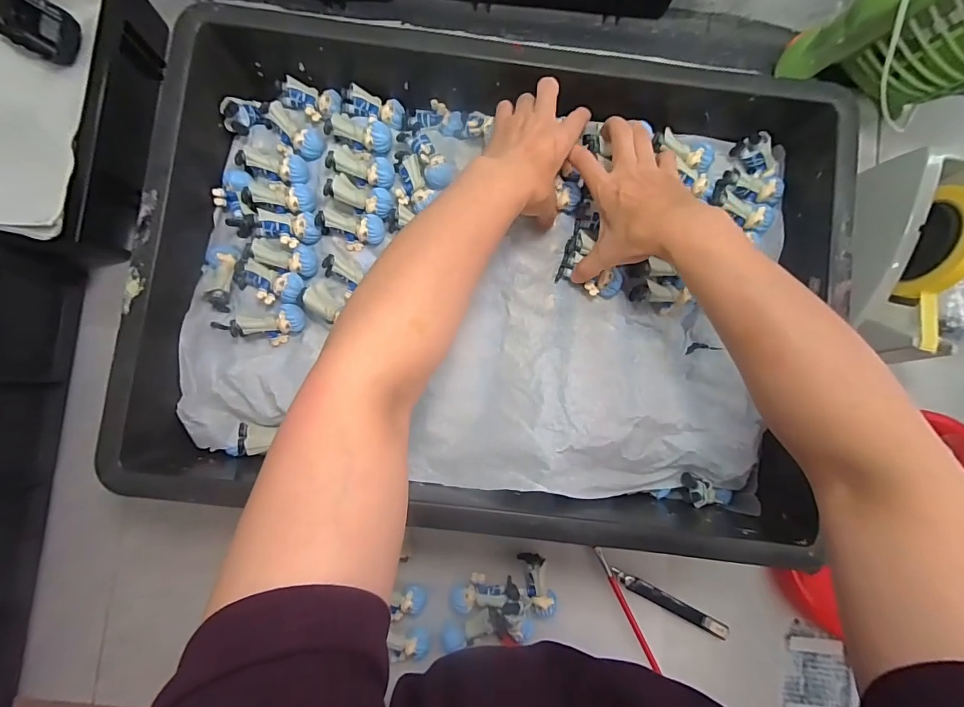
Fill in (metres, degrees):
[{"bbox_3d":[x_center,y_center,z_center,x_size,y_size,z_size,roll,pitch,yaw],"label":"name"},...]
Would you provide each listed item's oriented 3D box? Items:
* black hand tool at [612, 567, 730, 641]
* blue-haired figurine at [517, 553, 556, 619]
[{"bbox_3d":[0.202,0.268,0.462,0.141,0.009,0.016,29,86,1],"label":"black hand tool"},{"bbox_3d":[0.059,0.240,0.448,0.025,0.018,0.063,-16,74,-2],"label":"blue-haired figurine"}]

